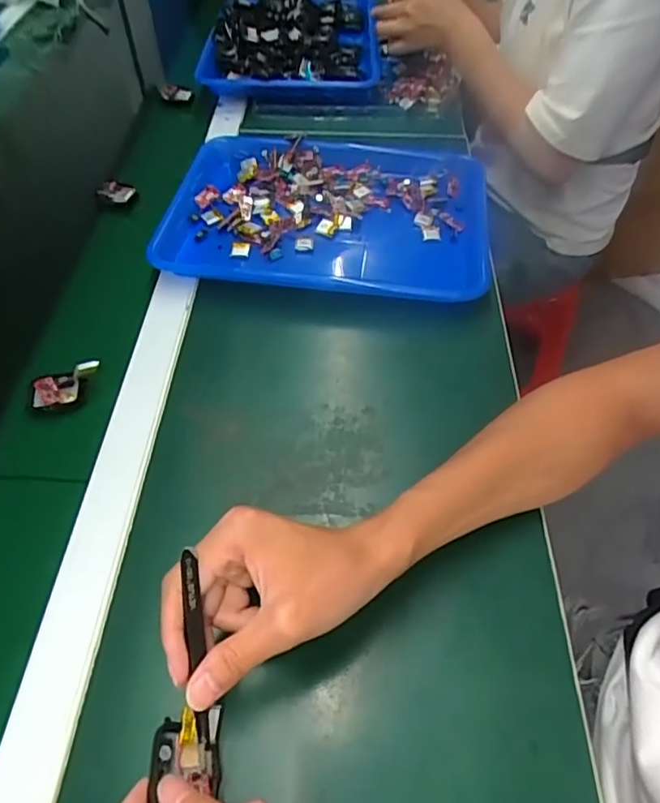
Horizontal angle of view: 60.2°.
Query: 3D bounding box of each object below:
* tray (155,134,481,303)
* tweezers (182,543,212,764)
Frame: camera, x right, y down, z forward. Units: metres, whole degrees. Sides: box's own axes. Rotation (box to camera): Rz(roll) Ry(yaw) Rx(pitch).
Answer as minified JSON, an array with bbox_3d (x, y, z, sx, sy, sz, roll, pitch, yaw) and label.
[{"bbox_3d":[-0.004,-0.210,0.635,0.351,0.039,0.262,6,52,6],"label":"tray"},{"bbox_3d":[-0.071,0.137,0.305,0.008,0.008,0.115,-5,89,-2],"label":"tweezers"}]

